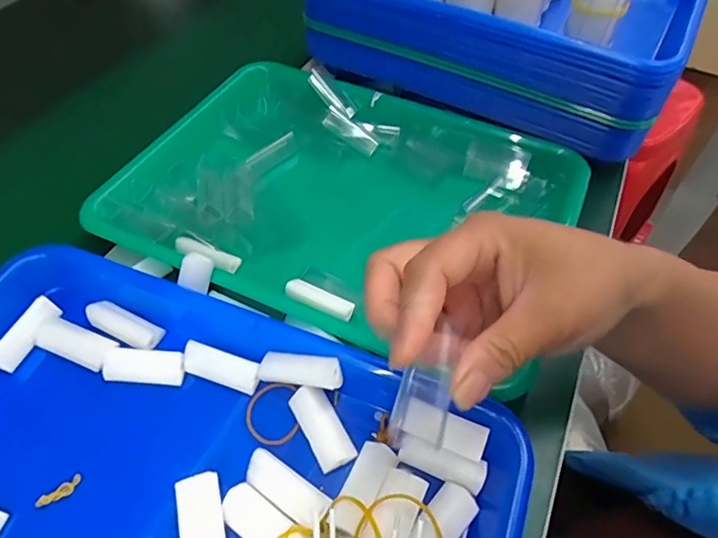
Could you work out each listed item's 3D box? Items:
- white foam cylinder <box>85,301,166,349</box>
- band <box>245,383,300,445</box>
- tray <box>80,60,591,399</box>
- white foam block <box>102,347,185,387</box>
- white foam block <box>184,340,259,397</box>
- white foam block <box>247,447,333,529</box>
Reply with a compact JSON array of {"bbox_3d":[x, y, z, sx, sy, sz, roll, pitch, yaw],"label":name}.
[{"bbox_3d":[-0.144,0.033,0.308,0.046,0.012,0.016,20,54,14],"label":"white foam cylinder"},{"bbox_3d":[-0.050,0.082,0.285,0.031,0.004,0.034,-8,66,4],"label":"band"},{"bbox_3d":[-0.008,-0.057,0.401,0.341,0.038,0.251,20,54,14],"label":"tray"},{"bbox_3d":[-0.126,0.057,0.294,0.045,0.014,0.016,2,51,1],"label":"white foam block"},{"bbox_3d":[-0.080,0.057,0.296,0.046,0.018,0.017,16,53,11],"label":"white foam block"},{"bbox_3d":[-0.037,0.112,0.255,0.045,0.014,0.018,30,57,21],"label":"white foam block"}]

